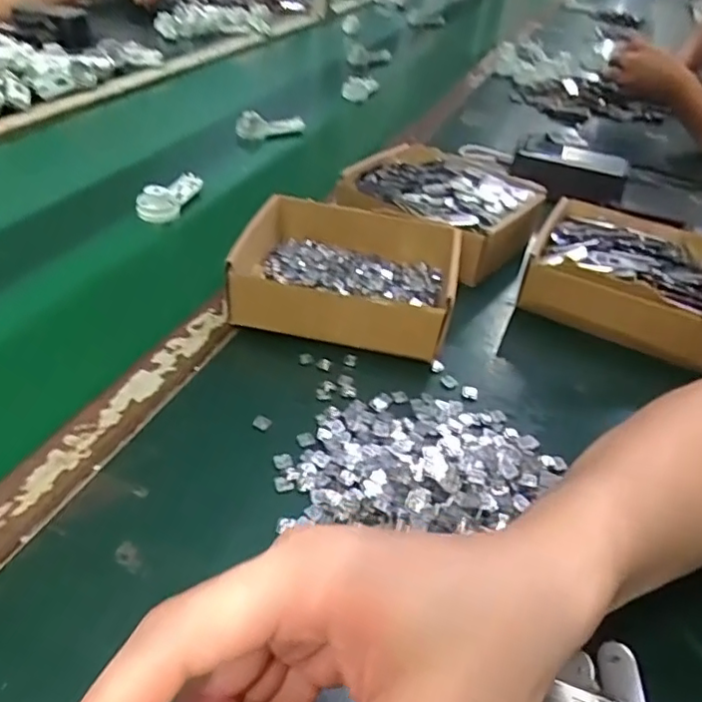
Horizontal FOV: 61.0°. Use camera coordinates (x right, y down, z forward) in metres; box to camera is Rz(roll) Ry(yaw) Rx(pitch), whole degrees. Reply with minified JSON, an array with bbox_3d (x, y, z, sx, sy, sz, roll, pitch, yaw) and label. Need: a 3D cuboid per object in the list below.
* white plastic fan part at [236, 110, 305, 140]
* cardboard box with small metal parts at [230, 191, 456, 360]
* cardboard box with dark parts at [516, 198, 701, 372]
[{"bbox_3d":[-0.107,-0.307,0.799,0.099,0.030,0.024,-24,47,-32],"label":"white plastic fan part"},{"bbox_3d":[-0.002,-0.062,0.488,0.165,0.055,0.142,8,39,1],"label":"cardboard box with small metal parts"},{"bbox_3d":[0.250,-0.067,0.533,0.168,0.058,0.154,22,41,17],"label":"cardboard box with dark parts"}]

